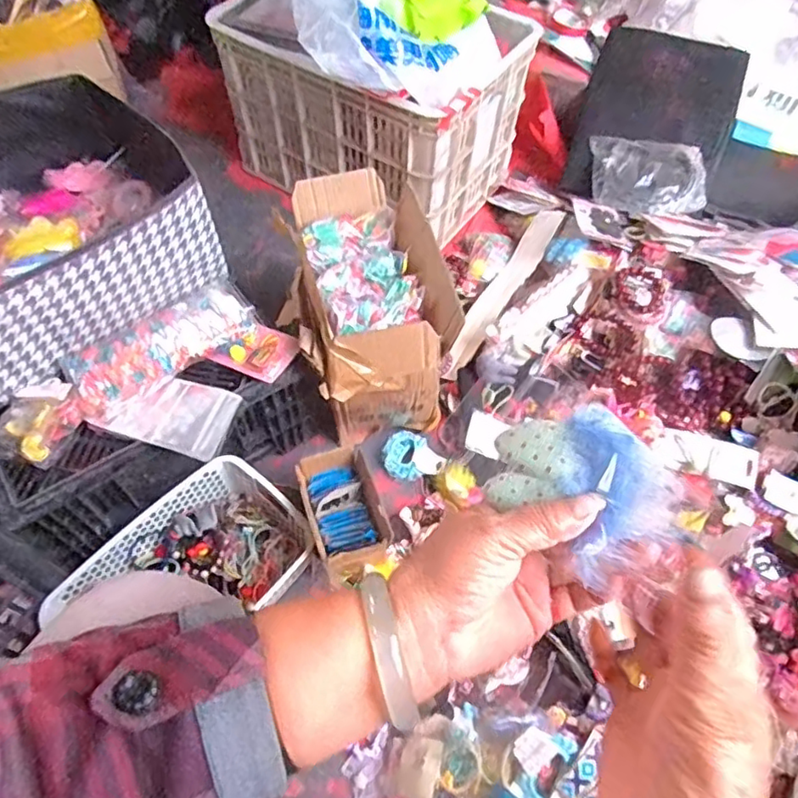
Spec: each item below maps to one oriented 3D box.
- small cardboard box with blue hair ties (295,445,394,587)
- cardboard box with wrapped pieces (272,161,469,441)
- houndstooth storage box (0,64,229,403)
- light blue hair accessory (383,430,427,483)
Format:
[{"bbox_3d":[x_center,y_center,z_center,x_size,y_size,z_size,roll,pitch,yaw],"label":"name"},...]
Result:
[{"bbox_3d":[-0.068,0.144,0.779,0.096,0.052,0.155,-18,60,-13],"label":"small cardboard box with blue hair ties"},{"bbox_3d":[-0.055,-0.133,0.895,0.208,0.233,0.335,-13,59,-10],"label":"cardboard box with wrapped pieces"},{"bbox_3d":[-0.481,-0.213,0.739,0.369,0.147,0.426,39,65,20],"label":"houndstooth storage box"},{"bbox_3d":[0.008,0.085,0.904,0.059,0.015,0.079,8,58,3],"label":"light blue hair accessory"}]

